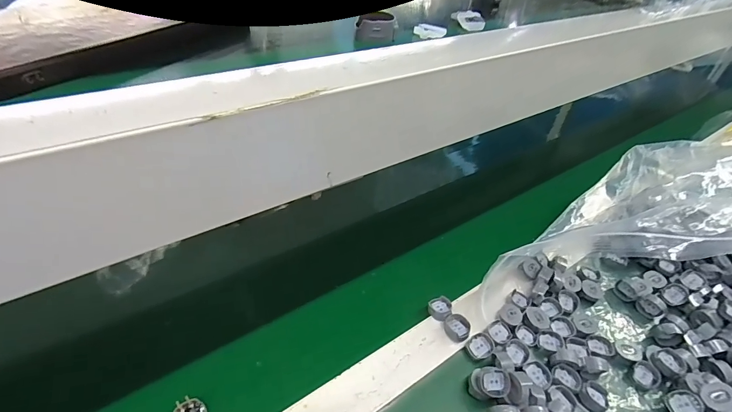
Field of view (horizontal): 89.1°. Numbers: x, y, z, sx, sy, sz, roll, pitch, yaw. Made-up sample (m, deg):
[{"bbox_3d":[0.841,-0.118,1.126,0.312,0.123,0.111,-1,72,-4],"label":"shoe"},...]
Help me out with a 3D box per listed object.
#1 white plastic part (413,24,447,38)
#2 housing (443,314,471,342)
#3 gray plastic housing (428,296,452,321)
[{"bbox_3d":[0.046,-0.127,0.269,0.024,0.006,0.008,8,42,-2],"label":"white plastic part"},{"bbox_3d":[0.105,0.140,0.427,0.027,0.012,0.030,-23,51,-30],"label":"housing"},{"bbox_3d":[0.089,0.122,0.447,0.028,0.010,0.030,5,42,-5],"label":"gray plastic housing"}]

